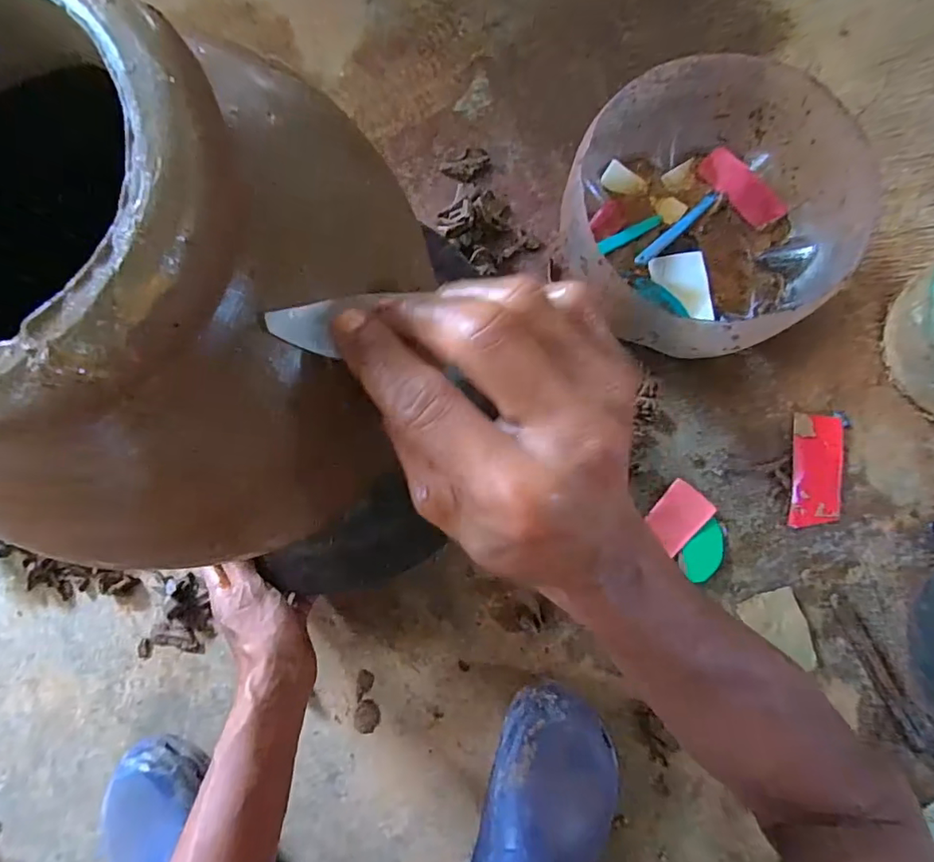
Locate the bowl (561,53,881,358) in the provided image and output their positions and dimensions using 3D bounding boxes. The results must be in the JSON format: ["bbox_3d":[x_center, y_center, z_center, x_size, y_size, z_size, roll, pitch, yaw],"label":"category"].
[{"bbox_3d":[0.220,-0.192,0.488,0.234,0.126,0.253,0,84,2],"label":"bowl"}]

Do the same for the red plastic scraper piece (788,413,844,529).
[{"bbox_3d":[0.345,0.039,0.510,0.049,0.007,0.110,5,84,2],"label":"red plastic scraper piece"}]

